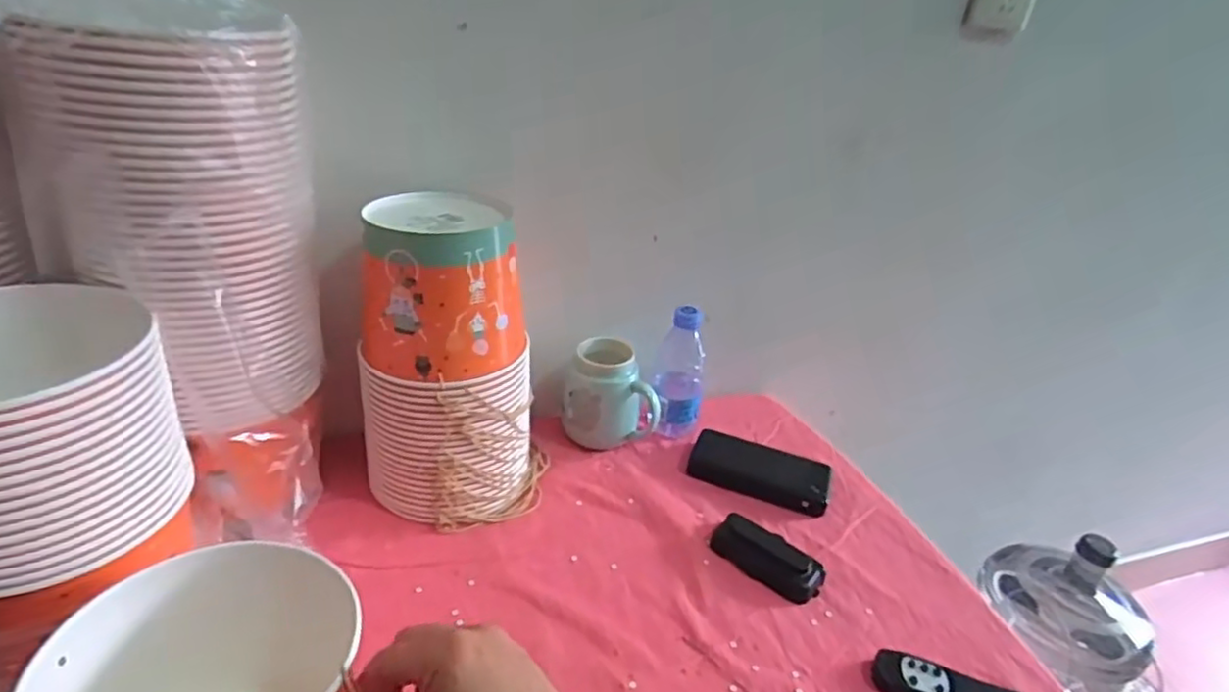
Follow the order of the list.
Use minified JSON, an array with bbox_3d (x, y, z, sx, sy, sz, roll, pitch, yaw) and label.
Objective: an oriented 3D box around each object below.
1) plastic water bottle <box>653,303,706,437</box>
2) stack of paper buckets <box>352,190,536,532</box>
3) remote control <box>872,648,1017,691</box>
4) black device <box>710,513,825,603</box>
[{"bbox_3d":[0.080,0.030,0.790,0.060,0.156,0.065,8,28,1],"label":"plastic water bottle"},{"bbox_3d":[-0.153,0.022,0.622,0.167,0.284,0.127,-1,30,-15],"label":"stack of paper buckets"},{"bbox_3d":[0.271,0.279,0.528,0.116,0.016,0.037,14,29,13],"label":"remote control"},{"bbox_3d":[0.148,0.203,0.633,0.106,0.019,0.048,27,34,33],"label":"black device"}]

